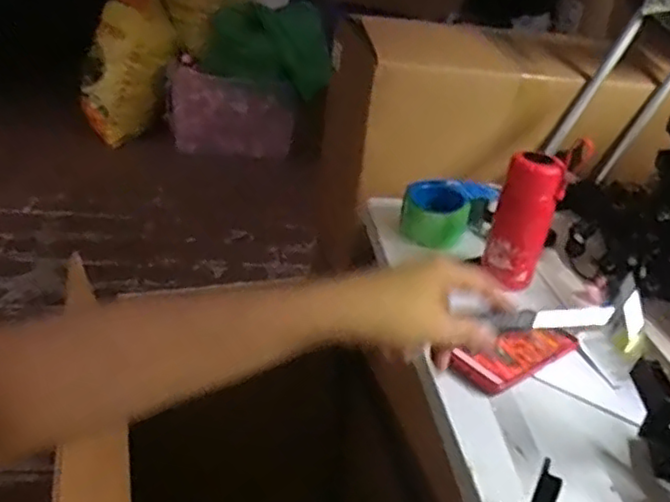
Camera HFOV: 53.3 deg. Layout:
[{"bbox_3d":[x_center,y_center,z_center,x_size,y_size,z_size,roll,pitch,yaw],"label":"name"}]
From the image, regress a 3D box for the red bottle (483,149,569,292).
[{"bbox_3d":[0.249,-0.045,0.878,0.074,0.168,0.074,17,30,16],"label":"red bottle"}]

